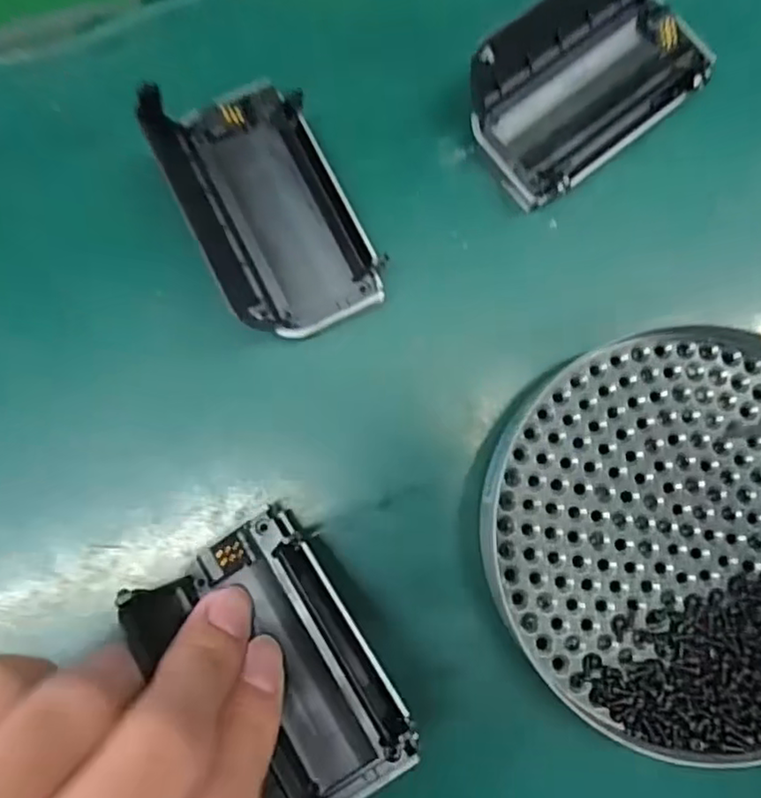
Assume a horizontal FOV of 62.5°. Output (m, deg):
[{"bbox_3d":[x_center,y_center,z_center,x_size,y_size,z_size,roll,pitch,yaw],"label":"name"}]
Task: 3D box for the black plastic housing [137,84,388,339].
[{"bbox_3d":[-0.032,-0.056,0.175,0.044,0.022,0.073,-28,83,-5],"label":"black plastic housing"}]

